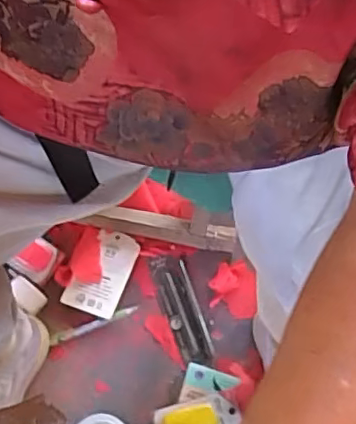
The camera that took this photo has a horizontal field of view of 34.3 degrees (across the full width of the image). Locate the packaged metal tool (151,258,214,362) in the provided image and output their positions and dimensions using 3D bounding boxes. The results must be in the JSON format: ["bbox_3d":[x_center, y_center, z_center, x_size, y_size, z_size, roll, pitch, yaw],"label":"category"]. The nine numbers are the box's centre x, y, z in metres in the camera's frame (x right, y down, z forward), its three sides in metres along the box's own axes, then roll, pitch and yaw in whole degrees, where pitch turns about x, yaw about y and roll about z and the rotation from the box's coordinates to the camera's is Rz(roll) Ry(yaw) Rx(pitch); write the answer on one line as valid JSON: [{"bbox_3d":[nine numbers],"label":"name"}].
[{"bbox_3d":[0.007,0.135,0.804,0.050,0.009,0.158,-18,70,-9],"label":"packaged metal tool"}]

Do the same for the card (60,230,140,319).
[{"bbox_3d":[-0.107,0.084,0.819,0.076,0.006,0.121,18,67,10],"label":"card"}]

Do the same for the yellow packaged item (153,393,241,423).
[{"bbox_3d":[0.024,0.268,0.734,0.103,0.014,0.057,-14,69,-8],"label":"yellow packaged item"}]

